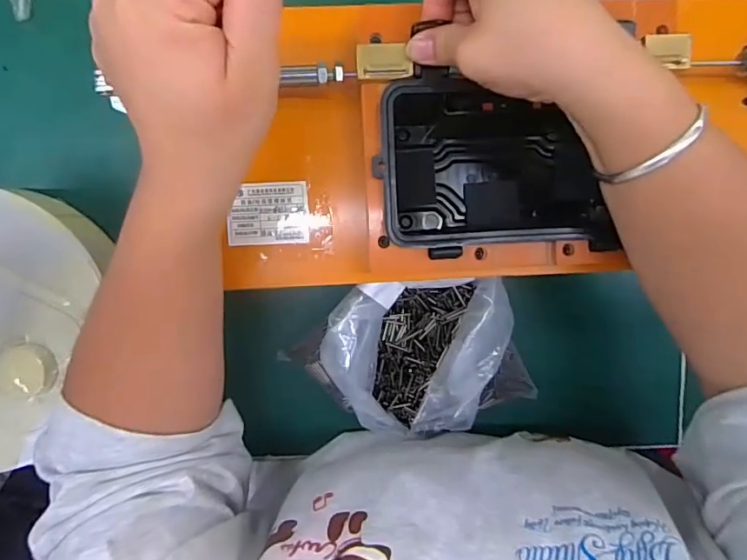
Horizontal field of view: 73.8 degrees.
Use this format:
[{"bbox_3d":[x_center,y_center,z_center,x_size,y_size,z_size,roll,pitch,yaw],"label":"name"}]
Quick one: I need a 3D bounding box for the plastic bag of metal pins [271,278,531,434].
[{"bbox_3d":[0.034,0.059,0.388,0.185,0.051,0.123,-11,95,-2],"label":"plastic bag of metal pins"}]

